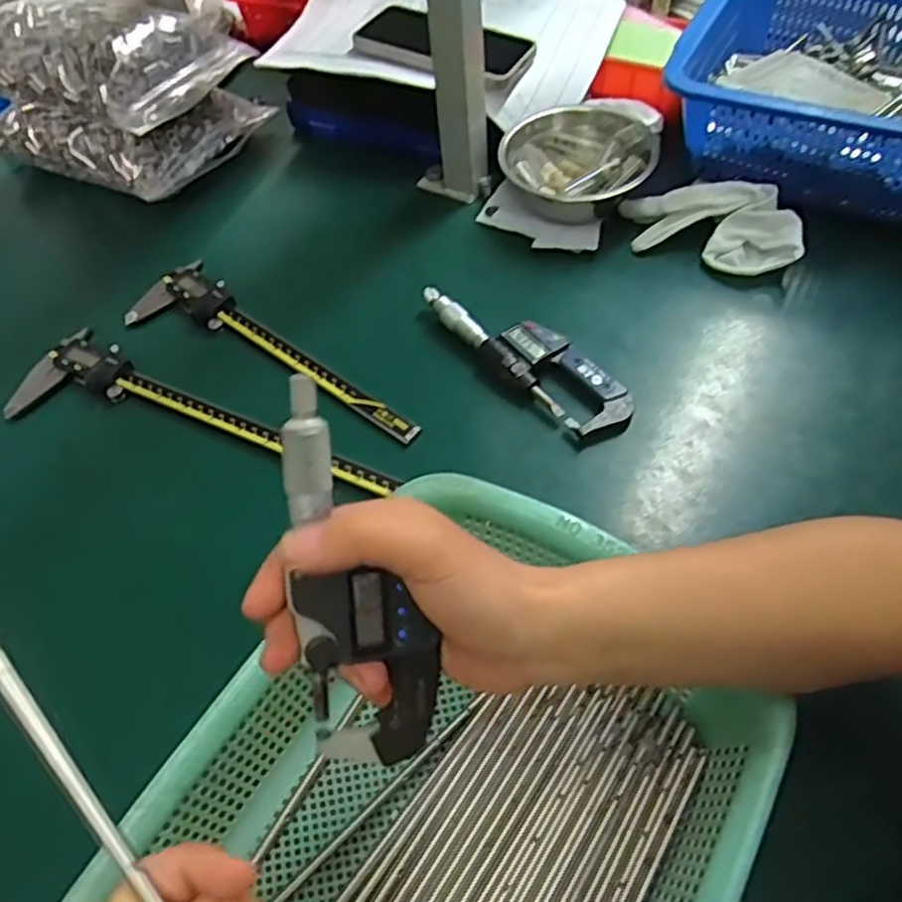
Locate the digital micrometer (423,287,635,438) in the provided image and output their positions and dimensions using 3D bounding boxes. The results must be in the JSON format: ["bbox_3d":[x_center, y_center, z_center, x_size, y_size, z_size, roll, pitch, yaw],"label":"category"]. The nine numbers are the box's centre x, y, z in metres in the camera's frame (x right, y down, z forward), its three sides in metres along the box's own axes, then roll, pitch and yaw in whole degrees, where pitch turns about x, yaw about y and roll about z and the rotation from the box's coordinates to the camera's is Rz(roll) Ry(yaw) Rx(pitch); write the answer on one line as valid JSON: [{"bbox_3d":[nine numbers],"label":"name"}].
[{"bbox_3d":[0.053,-0.073,0.498,0.050,0.026,0.174,-37,60,-18],"label":"digital micrometer"}]

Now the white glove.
[{"bbox_3d":[0.200,-0.177,0.531,0.138,0.044,0.064,22,61,20],"label":"white glove"}]

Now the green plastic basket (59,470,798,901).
[{"bbox_3d":[0.003,0.164,0.308,0.214,0.078,0.265,31,64,23],"label":"green plastic basket"}]

